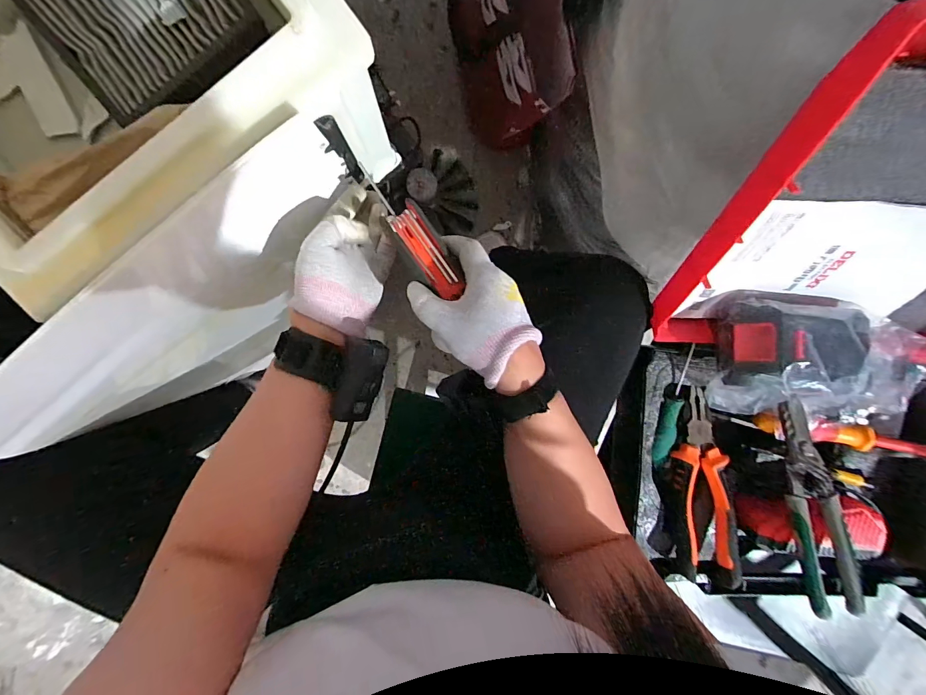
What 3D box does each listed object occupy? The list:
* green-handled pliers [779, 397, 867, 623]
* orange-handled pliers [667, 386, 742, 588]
[{"bbox_3d":[0.332,0.146,0.374,0.049,0.021,0.189,-4,79,-4],"label":"green-handled pliers"},{"bbox_3d":[0.249,0.143,0.413,0.053,0.028,0.188,3,80,-4],"label":"orange-handled pliers"}]

